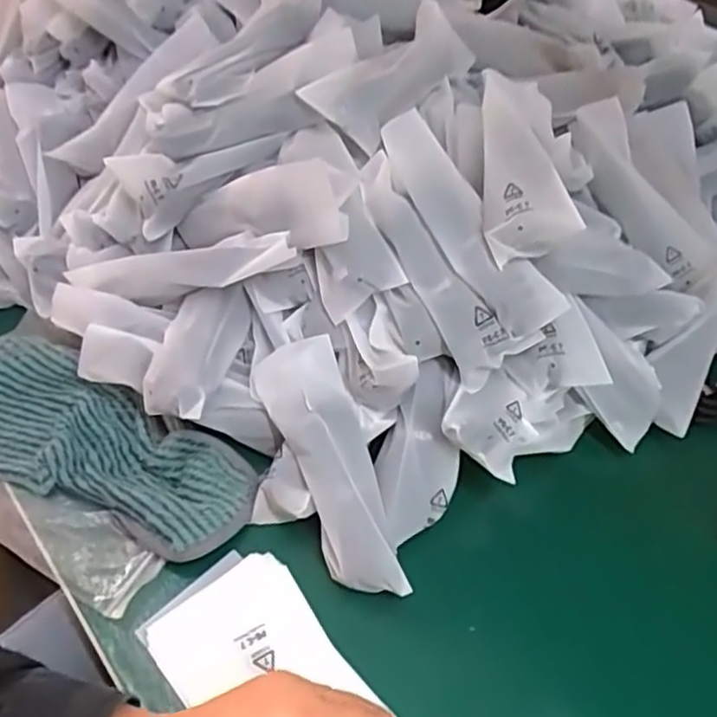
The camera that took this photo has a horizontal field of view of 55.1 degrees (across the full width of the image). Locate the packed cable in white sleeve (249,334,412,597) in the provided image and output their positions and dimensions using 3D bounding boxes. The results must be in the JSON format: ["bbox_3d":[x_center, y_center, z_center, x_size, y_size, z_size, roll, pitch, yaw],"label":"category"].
[{"bbox_3d":[-0.015,0.061,0.394,0.051,0.022,0.150,-16,70,-17],"label":"packed cable in white sleeve"}]

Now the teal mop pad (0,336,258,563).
[{"bbox_3d":[-0.161,0.052,0.425,0.207,0.023,0.092,18,51,12],"label":"teal mop pad"}]

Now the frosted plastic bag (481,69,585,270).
[{"bbox_3d":[0.098,-0.121,0.423,0.053,0.042,0.133,0,49,-3],"label":"frosted plastic bag"}]

